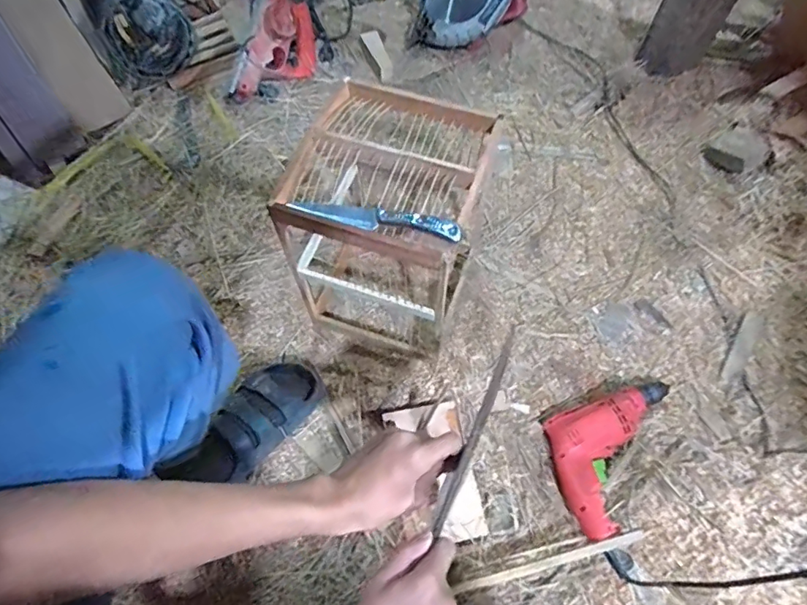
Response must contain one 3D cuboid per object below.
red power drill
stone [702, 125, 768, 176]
[{"bbox_3d":[0.283,0.218,0.743,0.152,0.057,0.284,20,65,14],"label":"red power drill"},{"bbox_3d":[0.620,-0.283,0.942,0.075,0.055,0.097,-38,68,-20],"label":"stone"}]

